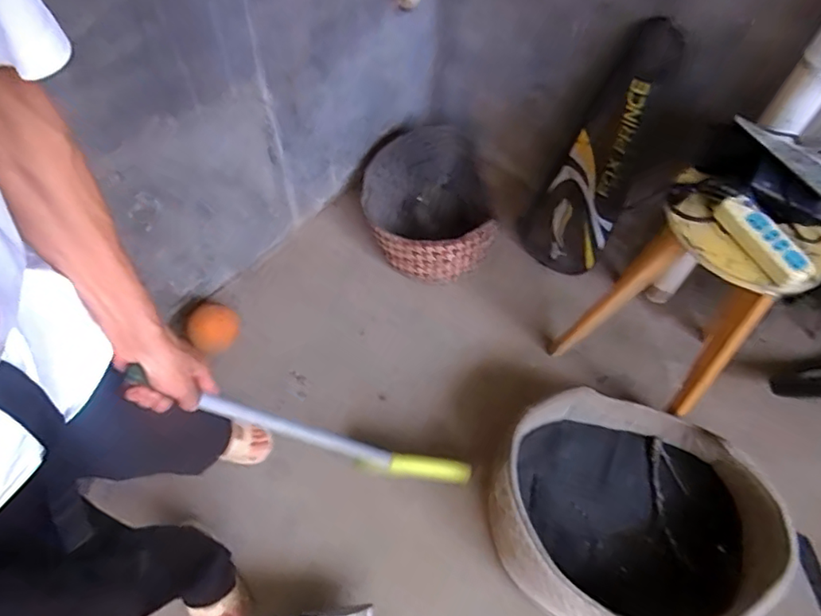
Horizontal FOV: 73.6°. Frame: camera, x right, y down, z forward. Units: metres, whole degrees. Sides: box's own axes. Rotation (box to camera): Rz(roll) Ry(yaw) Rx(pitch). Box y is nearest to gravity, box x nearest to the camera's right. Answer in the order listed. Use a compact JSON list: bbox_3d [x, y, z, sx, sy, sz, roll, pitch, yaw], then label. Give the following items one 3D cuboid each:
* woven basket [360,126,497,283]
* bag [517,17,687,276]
[{"bbox_3d":[0.050,-0.304,1.611,0.384,0.165,0.462,-9,60,-8],"label":"woven basket"},{"bbox_3d":[0.455,-0.355,1.373,0.210,0.680,0.200,1,59,-2],"label":"bag"}]

